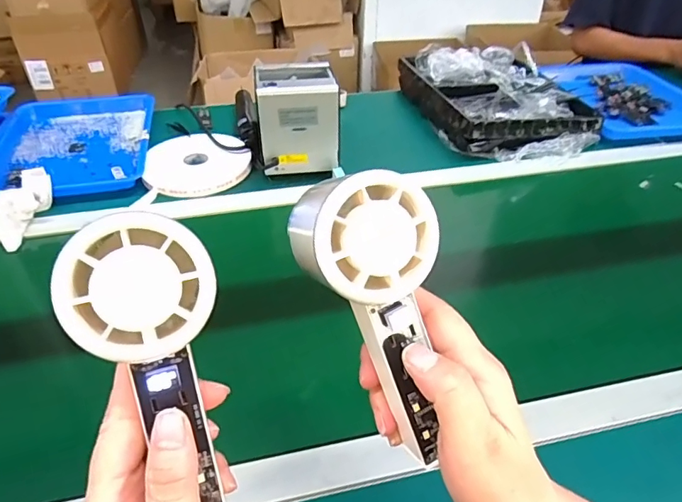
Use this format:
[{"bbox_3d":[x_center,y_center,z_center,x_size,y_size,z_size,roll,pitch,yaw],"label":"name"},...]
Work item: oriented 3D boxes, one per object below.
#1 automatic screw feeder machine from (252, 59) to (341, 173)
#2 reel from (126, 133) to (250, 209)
[{"bbox_3d":[-0.072,-0.221,0.801,0.123,0.132,0.137,-6,40,-7],"label":"automatic screw feeder machine"},{"bbox_3d":[-0.234,-0.142,0.808,0.166,0.023,0.171,-3,40,-4],"label":"reel"}]

